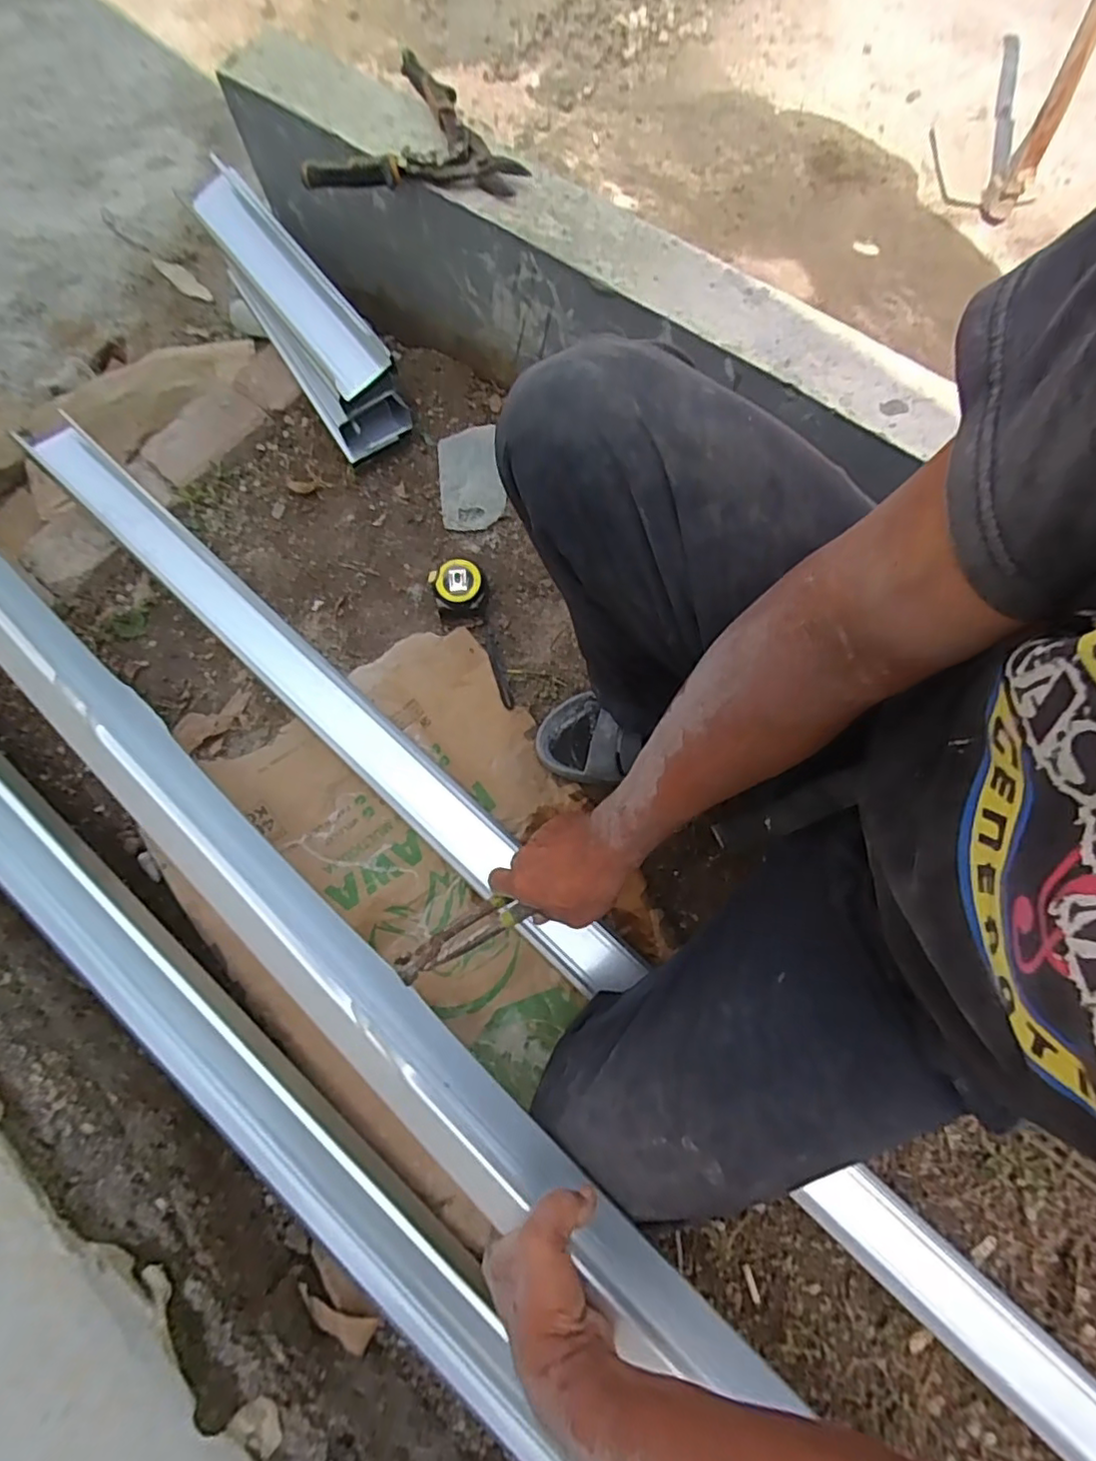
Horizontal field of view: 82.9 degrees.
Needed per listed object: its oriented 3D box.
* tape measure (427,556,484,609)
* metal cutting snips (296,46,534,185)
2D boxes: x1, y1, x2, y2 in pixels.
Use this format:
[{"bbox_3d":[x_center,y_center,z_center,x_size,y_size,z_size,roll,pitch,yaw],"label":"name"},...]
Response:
[{"bbox_3d":[-0.112,-0.178,0.782,0.062,0.044,0.060,0,74,1],"label":"tape measure"},{"bbox_3d":[-0.130,-0.650,0.668,0.240,0.034,0.165,10,75,4],"label":"metal cutting snips"}]

